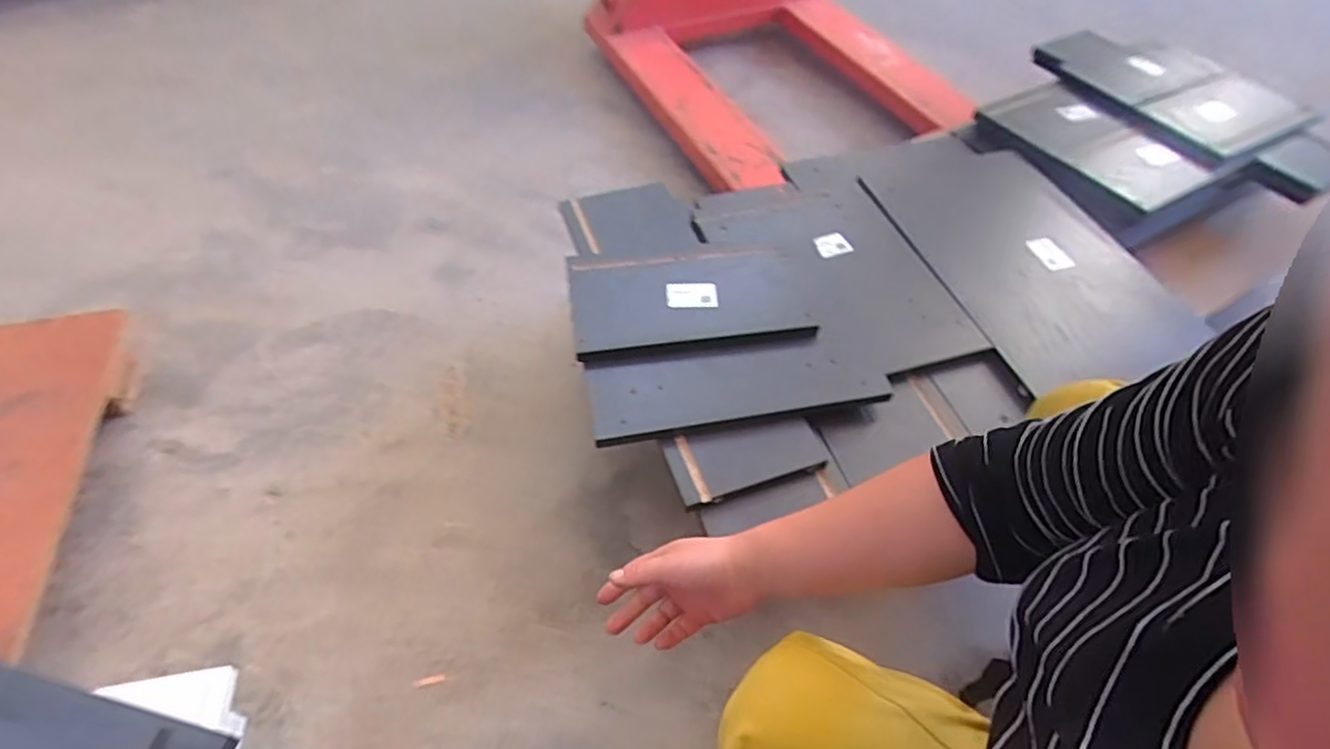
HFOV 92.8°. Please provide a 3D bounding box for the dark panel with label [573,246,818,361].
[{"bbox_3d":[0.031,-0.106,0.838,0.306,0.030,0.182,-6,52,-6],"label":"dark panel with label"}]

